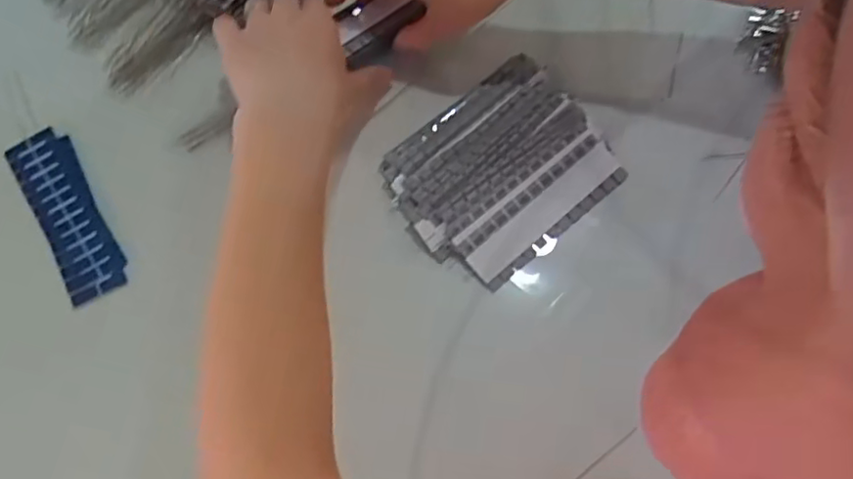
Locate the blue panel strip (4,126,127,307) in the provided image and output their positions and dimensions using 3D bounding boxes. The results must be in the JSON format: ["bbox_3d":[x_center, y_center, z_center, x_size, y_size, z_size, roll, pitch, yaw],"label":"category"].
[{"bbox_3d":[-0.251,-0.020,0.455,0.043,0.008,0.133,-32,77,-7],"label":"blue panel strip"}]

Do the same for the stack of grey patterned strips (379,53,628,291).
[{"bbox_3d":[0.052,-0.048,0.453,0.145,0.019,0.119,-39,78,-9],"label":"stack of grey patterned strips"}]

